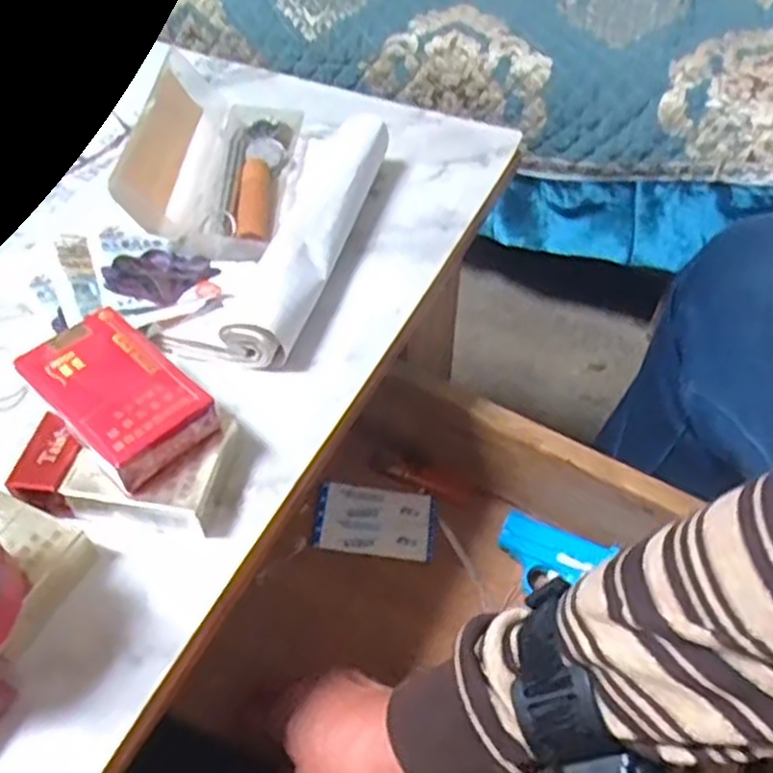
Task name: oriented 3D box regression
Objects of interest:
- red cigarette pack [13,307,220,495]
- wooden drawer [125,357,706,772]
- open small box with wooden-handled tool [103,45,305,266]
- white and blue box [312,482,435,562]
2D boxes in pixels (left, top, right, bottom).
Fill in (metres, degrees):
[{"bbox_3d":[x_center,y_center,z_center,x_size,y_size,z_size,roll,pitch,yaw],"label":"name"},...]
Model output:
[{"bbox_3d":[-0.124,0.001,0.352,0.088,0.016,0.053,38,61,24],"label":"red cigarette pack"},{"bbox_3d":[0.041,0.191,0.458,0.313,0.093,0.361,23,54,16],"label":"wooden drawer"},{"bbox_3d":[-0.108,-0.148,0.484,0.088,0.056,0.160,3,51,1],"label":"open small box with wooden-handled tool"},{"bbox_3d":[-0.008,0.098,0.569,0.087,0.005,0.056,6,51,3],"label":"white and blue box"}]

